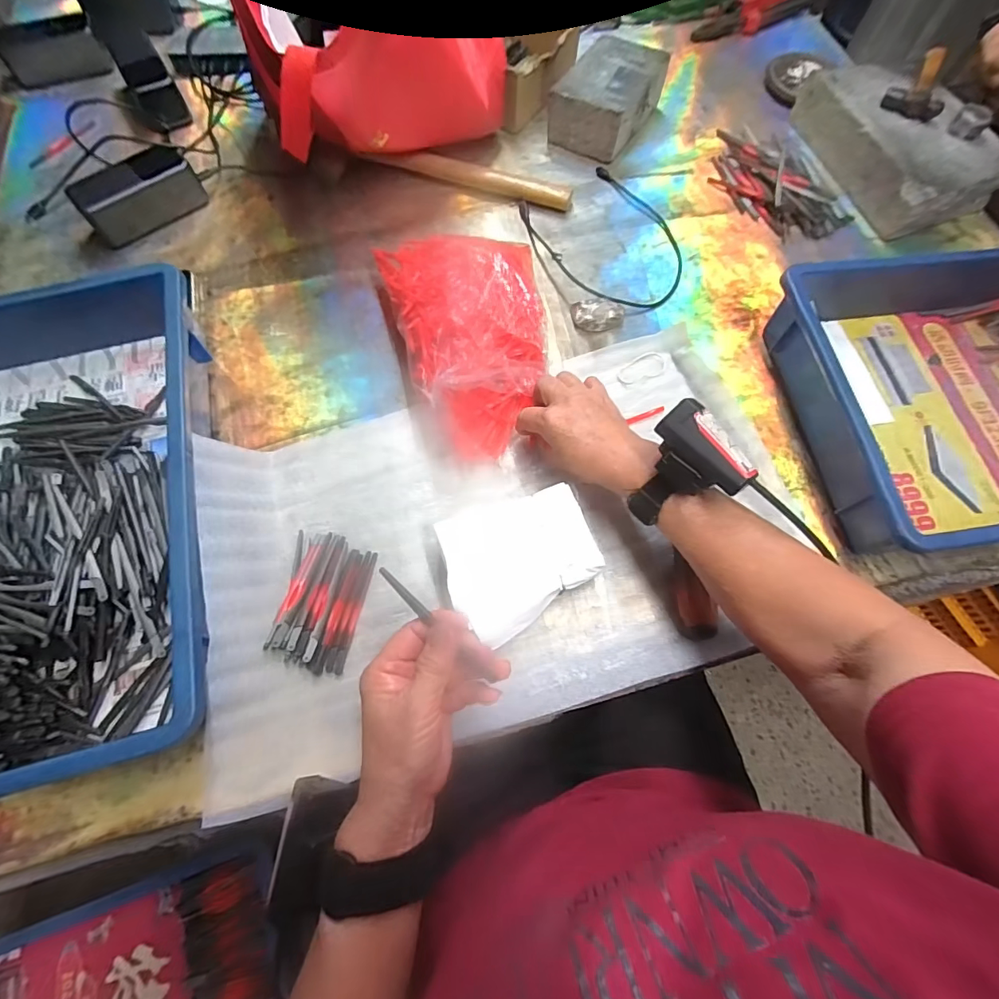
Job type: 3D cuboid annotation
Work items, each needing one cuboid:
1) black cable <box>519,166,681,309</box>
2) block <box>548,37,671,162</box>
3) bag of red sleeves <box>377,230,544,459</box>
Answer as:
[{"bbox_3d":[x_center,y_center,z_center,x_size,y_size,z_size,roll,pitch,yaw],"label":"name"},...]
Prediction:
[{"bbox_3d":[0.125,-0.310,0.546,0.171,0.019,0.211,-27,71,-11],"label":"black cable"},{"bbox_3d":[0.145,-0.532,0.614,0.108,0.060,0.162,28,70,10],"label":"block"},{"bbox_3d":[-0.025,-0.170,0.457,0.138,0.078,0.240,-17,69,-7],"label":"bag of red sleeves"}]

